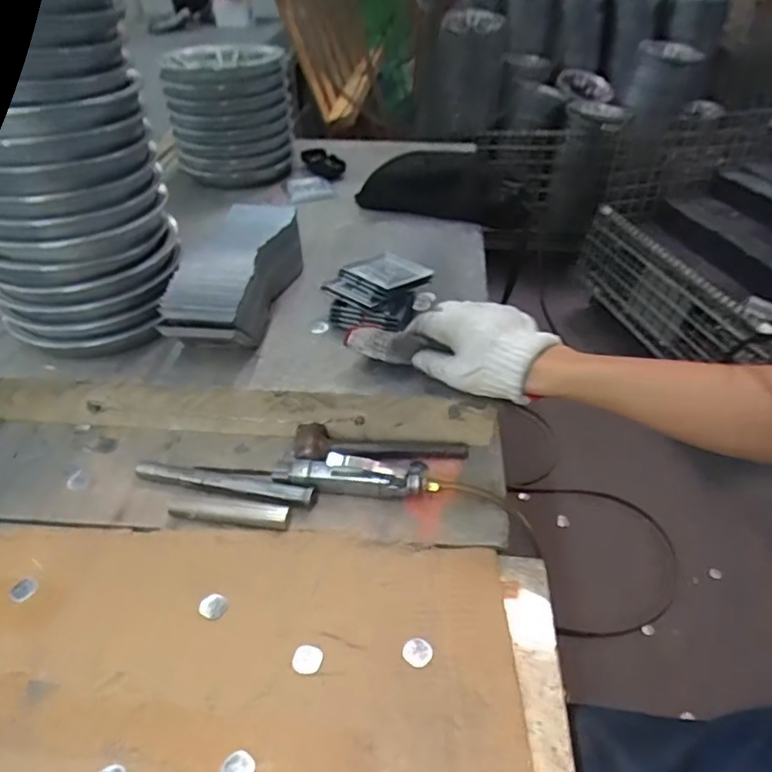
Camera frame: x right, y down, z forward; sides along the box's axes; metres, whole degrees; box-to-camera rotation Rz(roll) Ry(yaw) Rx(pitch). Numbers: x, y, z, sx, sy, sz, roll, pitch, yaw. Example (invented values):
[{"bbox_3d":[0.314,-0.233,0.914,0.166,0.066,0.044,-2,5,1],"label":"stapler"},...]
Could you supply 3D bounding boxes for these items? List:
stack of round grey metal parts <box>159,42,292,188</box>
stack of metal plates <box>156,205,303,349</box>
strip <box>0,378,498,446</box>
[{"bbox_3d":[-0.316,-0.554,1.201,0.223,0.215,0.192,-7,42,-8],"label":"stack of round grey metal parts"},{"bbox_3d":[-0.189,-0.138,0.745,0.112,0.094,0.265,6,42,6],"label":"stack of metal plates"},{"bbox_3d":[-0.185,0.025,0.666,0.604,0.064,0.034,3,42,2],"label":"strip"}]

